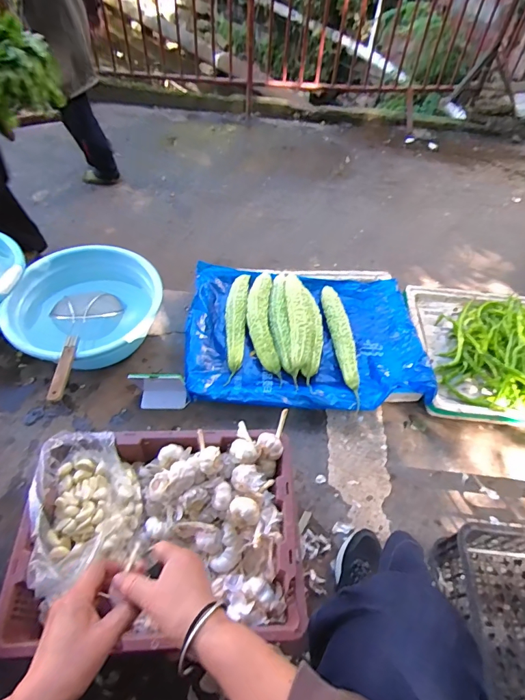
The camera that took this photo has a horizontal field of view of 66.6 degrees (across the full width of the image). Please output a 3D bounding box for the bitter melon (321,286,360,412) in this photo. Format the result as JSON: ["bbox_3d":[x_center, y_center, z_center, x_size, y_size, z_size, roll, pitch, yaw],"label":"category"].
[{"bbox_3d":[0.217,-0.022,1.084,0.053,0.049,0.394,-3,54,-7],"label":"bitter melon"}]

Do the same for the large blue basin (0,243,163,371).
[{"bbox_3d":[-0.463,-0.109,1.063,0.370,0.147,0.370,2,54,-3],"label":"large blue basin"}]

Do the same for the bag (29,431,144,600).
[{"bbox_3d":[-0.315,0.274,0.719,0.164,0.098,0.256,-13,56,-13],"label":"bag"}]

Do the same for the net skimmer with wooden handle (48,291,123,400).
[{"bbox_3d":[-0.460,-0.012,0.958,0.174,0.080,0.378,1,40,-4],"label":"net skimmer with wooden handle"}]

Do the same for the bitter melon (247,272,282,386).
[{"bbox_3d":[-0.002,-0.075,1.108,0.079,0.064,0.349,-2,54,-6],"label":"bitter melon"}]

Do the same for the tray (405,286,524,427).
[{"bbox_3d":[0.728,-0.003,1.127,0.591,0.105,0.458,6,54,0],"label":"tray"}]

